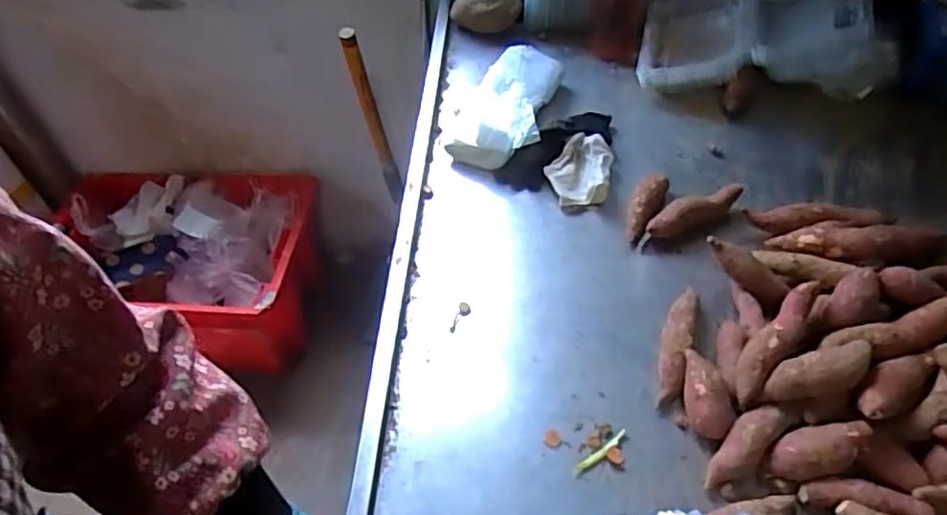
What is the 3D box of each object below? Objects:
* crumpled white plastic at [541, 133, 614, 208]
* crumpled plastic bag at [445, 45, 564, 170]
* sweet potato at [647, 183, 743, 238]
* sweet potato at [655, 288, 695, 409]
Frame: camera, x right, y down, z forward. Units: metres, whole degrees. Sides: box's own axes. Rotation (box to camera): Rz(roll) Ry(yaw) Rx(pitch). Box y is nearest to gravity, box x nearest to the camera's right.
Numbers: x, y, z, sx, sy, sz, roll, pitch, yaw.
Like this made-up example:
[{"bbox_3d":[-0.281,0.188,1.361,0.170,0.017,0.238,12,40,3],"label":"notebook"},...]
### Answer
[{"bbox_3d":[0.131,-0.109,0.805,0.079,0.045,0.089,3,50,8],"label":"crumpled white plastic"},{"bbox_3d":[0.040,-0.210,0.885,0.135,0.065,0.210,7,51,11],"label":"crumpled plastic bag"},{"bbox_3d":[0.260,-0.050,0.756,0.124,0.035,0.031,-20,50,-12],"label":"sweet potato"},{"bbox_3d":[0.201,0.087,0.642,0.029,0.041,0.119,14,52,17],"label":"sweet potato"}]

